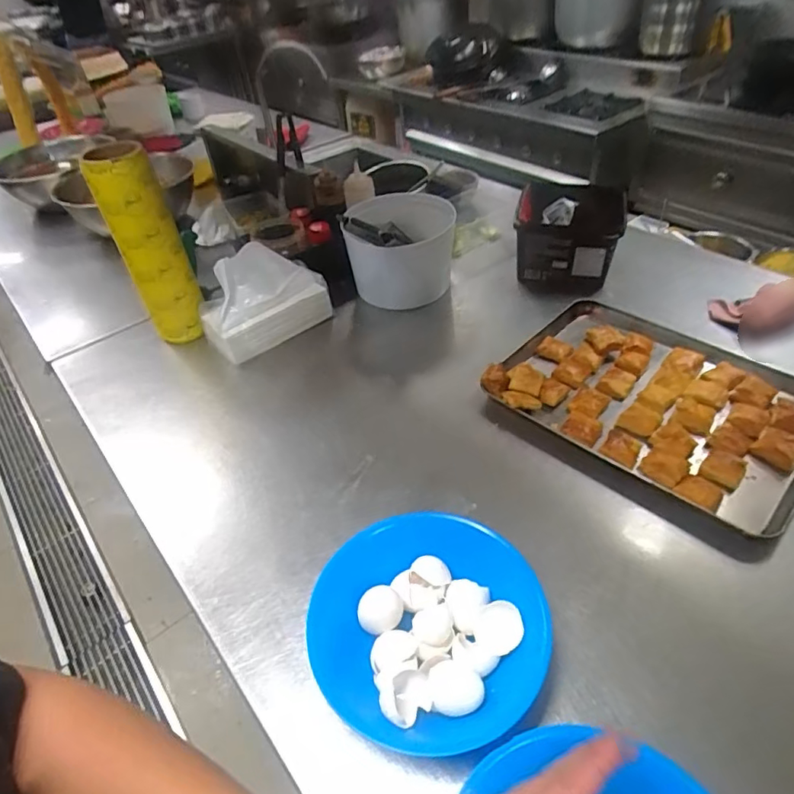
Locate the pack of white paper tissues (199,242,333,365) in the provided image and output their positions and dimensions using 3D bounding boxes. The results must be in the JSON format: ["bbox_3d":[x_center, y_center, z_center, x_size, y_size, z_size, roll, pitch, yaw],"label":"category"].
[{"bbox_3d":[-0.223,-0.159,0.904,0.209,0.156,0.091,-27,47,-20],"label":"pack of white paper tissues"}]

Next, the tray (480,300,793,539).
[{"bbox_3d":[0.368,-0.001,0.756,0.405,0.032,0.315,29,53,31],"label":"tray"}]

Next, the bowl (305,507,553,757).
[{"bbox_3d":[0.028,0.219,0.505,0.207,0.071,0.210,-3,43,3],"label":"bowl"}]

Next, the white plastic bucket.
[{"bbox_3d":[0.006,-0.260,0.975,0.194,0.159,0.188,-3,43,3],"label":"white plastic bucket"}]

